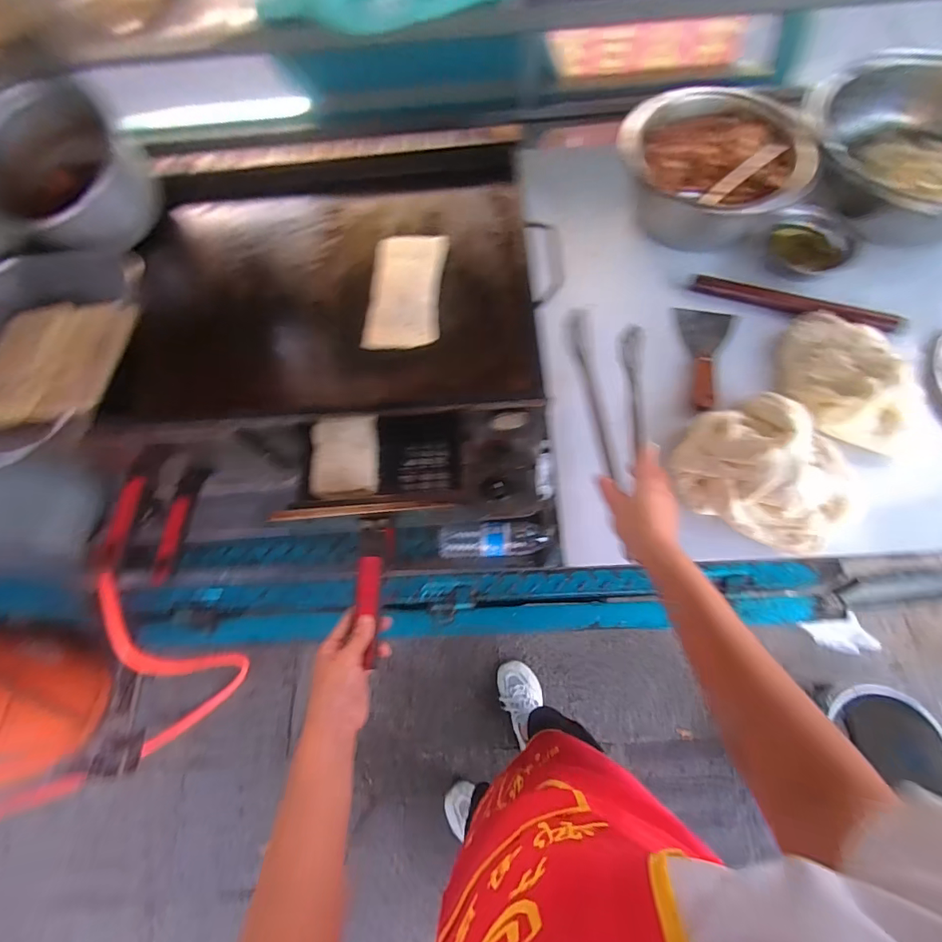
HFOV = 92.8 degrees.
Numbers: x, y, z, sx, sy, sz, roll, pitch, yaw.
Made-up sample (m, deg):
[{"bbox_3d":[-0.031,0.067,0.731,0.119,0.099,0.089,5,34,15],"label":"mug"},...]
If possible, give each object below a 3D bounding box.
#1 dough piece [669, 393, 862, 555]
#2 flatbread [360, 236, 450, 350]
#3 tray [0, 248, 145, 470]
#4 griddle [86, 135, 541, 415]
[{"bbox_3d":[0.358,0.004,0.549,0.158,0.088,0.201,-26,71,-8],"label":"dough piece"},{"bbox_3d":[-0.102,-0.285,0.704,0.115,0.010,0.216,3,70,3],"label":"flatbread"},{"bbox_3d":[-0.633,-0.167,0.649,0.290,0.074,0.353,4,70,3],"label":"tray"},{"bbox_3d":[-0.239,-0.305,0.751,0.676,0.101,0.520,-2,70,1],"label":"griddle"}]

